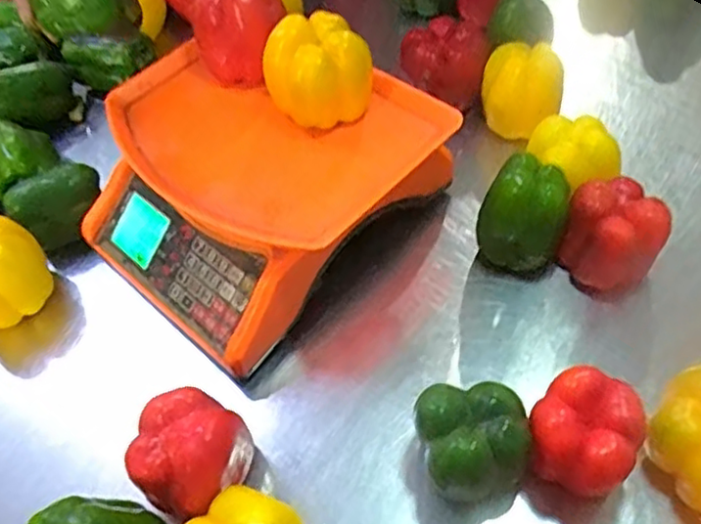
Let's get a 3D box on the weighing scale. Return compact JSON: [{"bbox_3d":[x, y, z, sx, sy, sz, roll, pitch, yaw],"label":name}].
[{"bbox_3d":[-0.082,-0.069,0.624,0.271,0.148,0.273,33,60,29],"label":"weighing scale"}]

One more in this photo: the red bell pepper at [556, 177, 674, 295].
[{"bbox_3d":[0.227,-0.017,0.577,0.075,0.089,0.076,21,55,22],"label":"red bell pepper"}]

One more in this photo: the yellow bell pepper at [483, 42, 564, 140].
[{"bbox_3d":[0.178,-0.173,0.691,0.088,0.076,0.074,8,51,13],"label":"yellow bell pepper"}]

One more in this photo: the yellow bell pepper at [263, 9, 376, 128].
[{"bbox_3d":[-0.024,-0.154,0.569,0.076,0.089,0.072,-3,49,3],"label":"yellow bell pepper"}]

